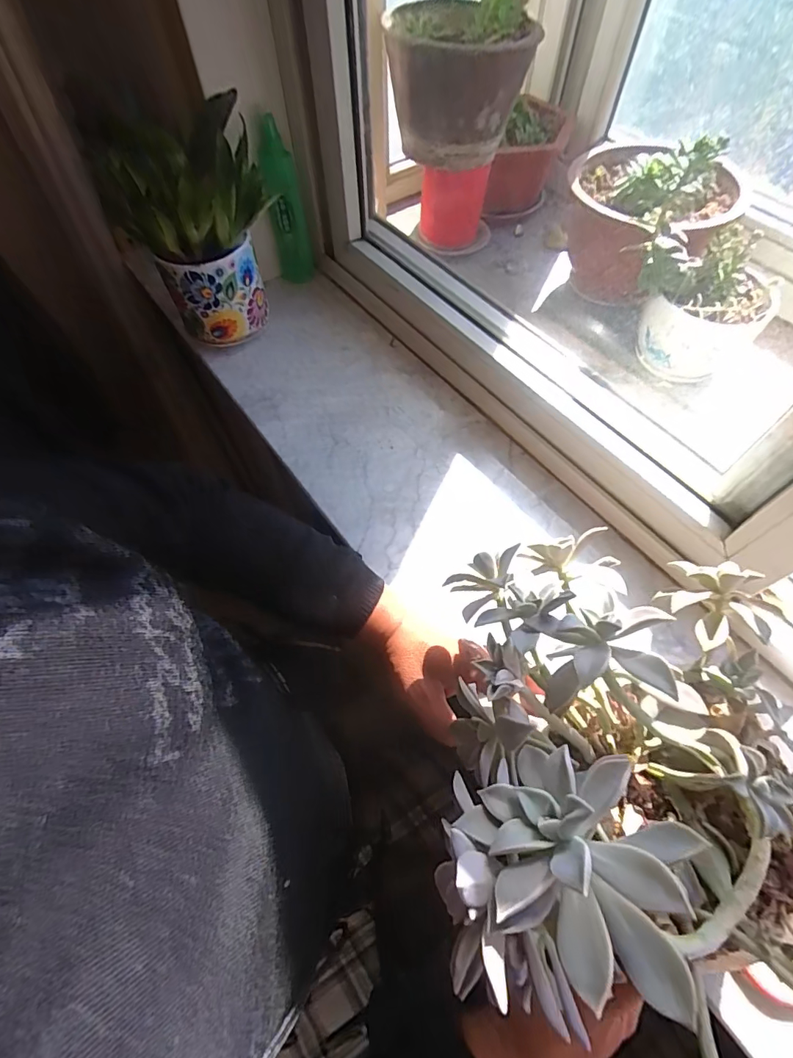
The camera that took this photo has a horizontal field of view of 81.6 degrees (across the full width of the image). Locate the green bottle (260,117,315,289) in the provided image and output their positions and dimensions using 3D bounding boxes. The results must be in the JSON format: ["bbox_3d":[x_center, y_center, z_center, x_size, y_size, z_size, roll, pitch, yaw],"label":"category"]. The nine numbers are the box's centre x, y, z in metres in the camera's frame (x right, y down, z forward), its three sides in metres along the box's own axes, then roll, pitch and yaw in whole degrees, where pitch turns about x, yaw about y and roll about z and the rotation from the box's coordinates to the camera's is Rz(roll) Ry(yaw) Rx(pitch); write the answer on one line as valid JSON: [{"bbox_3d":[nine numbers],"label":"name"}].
[{"bbox_3d":[-0.156,-0.455,0.664,0.055,0.186,0.050,-11,61,-5],"label":"green bottle"}]

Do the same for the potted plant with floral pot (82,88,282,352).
[{"bbox_3d":[-0.243,-0.365,0.586,0.168,0.236,0.124,-24,63,-12],"label":"potted plant with floral pot"}]

